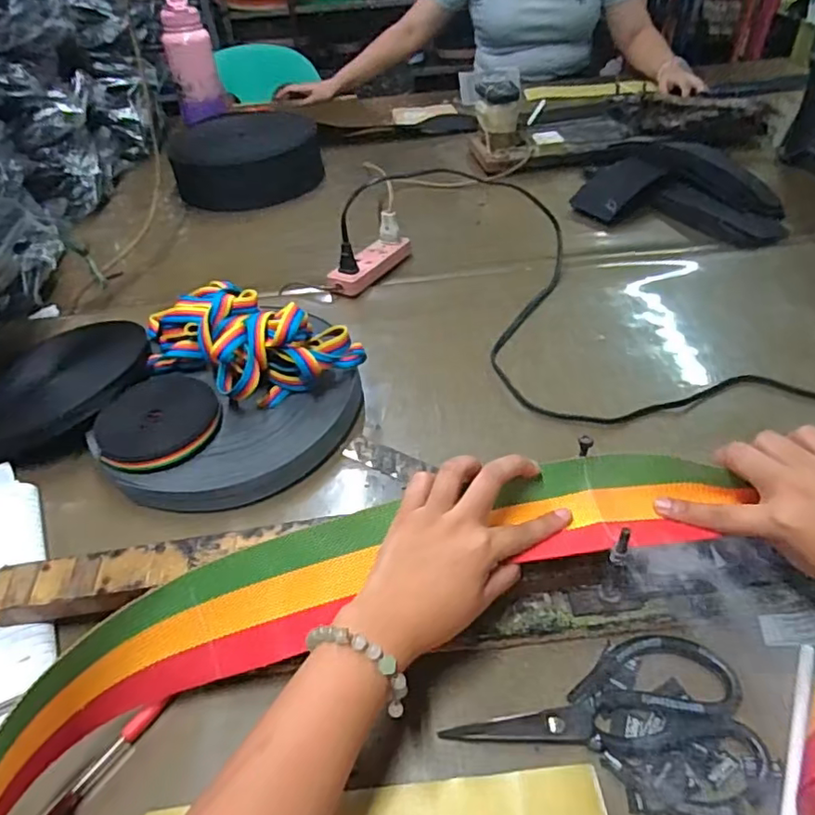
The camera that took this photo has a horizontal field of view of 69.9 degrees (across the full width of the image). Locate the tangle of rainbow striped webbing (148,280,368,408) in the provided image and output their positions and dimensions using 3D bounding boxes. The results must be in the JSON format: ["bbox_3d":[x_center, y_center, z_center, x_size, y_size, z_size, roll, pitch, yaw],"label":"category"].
[{"bbox_3d":[-0.172,-0.070,0.569,0.239,0.076,0.098,20,49,24],"label":"tangle of rainbow striped webbing"}]

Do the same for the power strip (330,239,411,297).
[{"bbox_3d":[-0.048,-0.191,0.766,0.047,0.022,0.145,22,51,26],"label":"power strip"}]

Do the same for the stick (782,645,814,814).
[{"bbox_3d":[0.231,0.207,0.347,0.008,0.005,0.150,20,49,24],"label":"stick"}]

